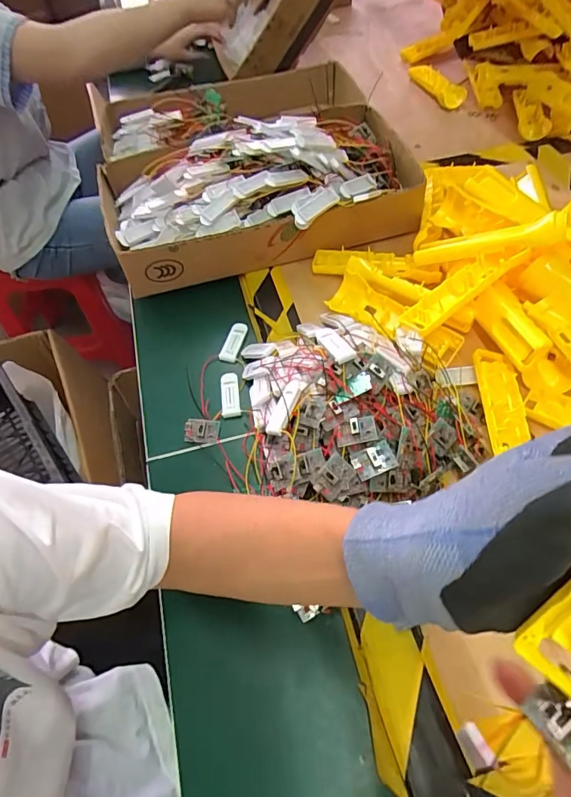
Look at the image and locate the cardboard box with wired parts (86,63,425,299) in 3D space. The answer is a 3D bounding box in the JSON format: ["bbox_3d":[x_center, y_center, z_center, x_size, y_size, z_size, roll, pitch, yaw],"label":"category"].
[{"bbox_3d":[-0.062,-0.381,0.713,0.425,0.120,0.457,-14,56,-6],"label":"cardboard box with wired parts"}]

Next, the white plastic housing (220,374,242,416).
[{"bbox_3d":[-0.065,-0.005,0.532,0.022,0.009,0.058,-8,56,-2],"label":"white plastic housing"}]

